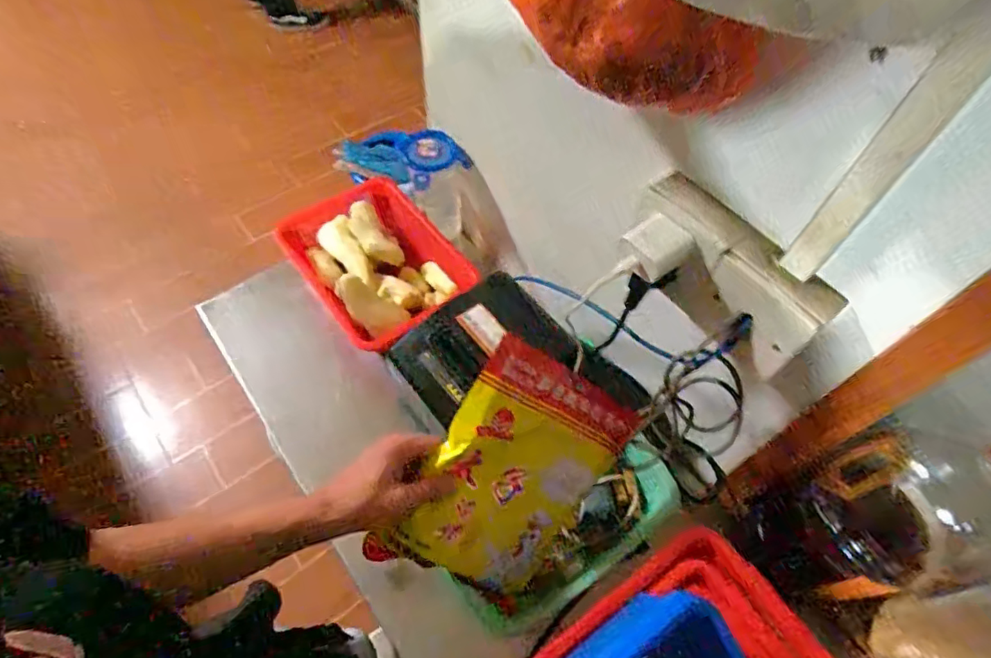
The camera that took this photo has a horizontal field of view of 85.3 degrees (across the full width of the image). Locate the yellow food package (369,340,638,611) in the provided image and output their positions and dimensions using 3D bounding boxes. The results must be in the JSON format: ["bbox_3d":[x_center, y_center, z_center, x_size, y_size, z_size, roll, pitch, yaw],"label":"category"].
[{"bbox_3d":[0.014,0.145,0.511,0.171,0.014,0.228,35,89,-23],"label":"yellow food package"}]

